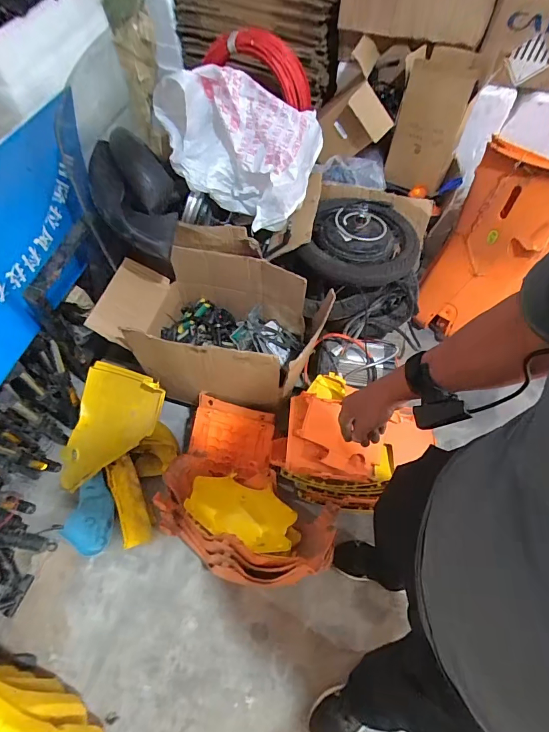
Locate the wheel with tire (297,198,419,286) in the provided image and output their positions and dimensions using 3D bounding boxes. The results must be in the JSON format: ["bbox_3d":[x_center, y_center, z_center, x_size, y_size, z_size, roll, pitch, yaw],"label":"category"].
[{"bbox_3d":[0.268,-0.395,1.196,0.311,0.086,0.326,0,62,-1],"label":"wheel with tire"}]

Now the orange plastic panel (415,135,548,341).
[{"bbox_3d":[0.698,-0.368,1.331,0.291,0.629,0.122,36,43,18],"label":"orange plastic panel"}]

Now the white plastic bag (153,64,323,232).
[{"bbox_3d":[-0.103,-0.663,1.147,0.465,0.296,0.332,11,62,5],"label":"white plastic bag"}]

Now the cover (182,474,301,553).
[{"bbox_3d":[-0.085,0.389,1.063,0.279,0.084,0.152,19,63,9],"label":"cover"}]

